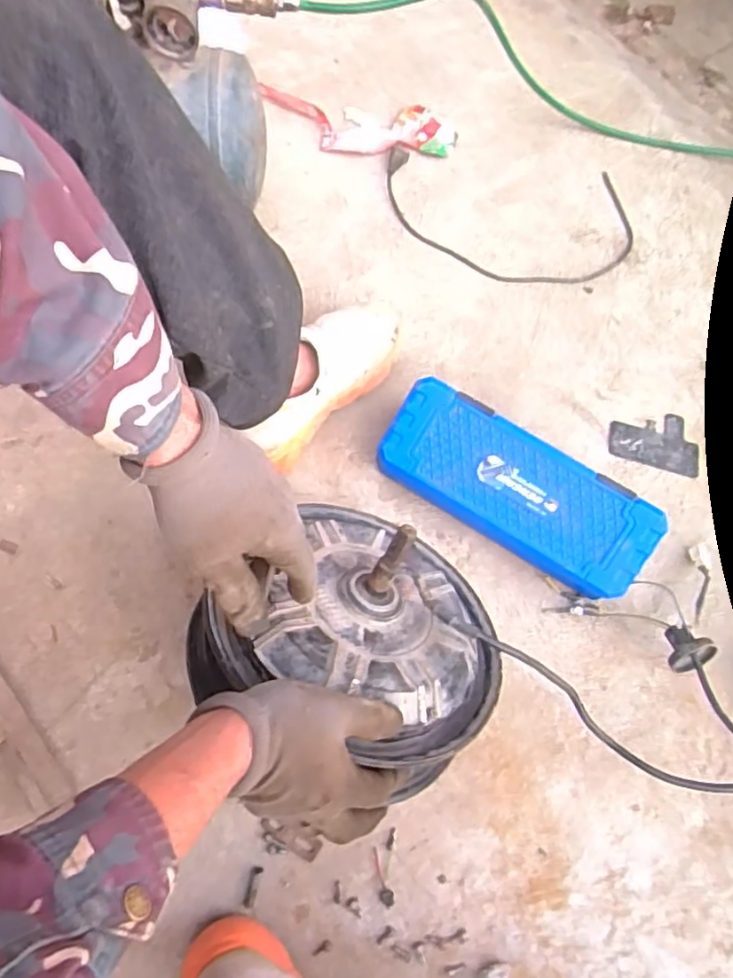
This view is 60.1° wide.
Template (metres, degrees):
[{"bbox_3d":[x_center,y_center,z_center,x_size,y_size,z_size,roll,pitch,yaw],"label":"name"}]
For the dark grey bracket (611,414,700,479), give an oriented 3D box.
[{"bbox_3d":[0.369,-0.064,0.809,0.114,0.007,0.080,11,76,3],"label":"dark grey bracket"}]

